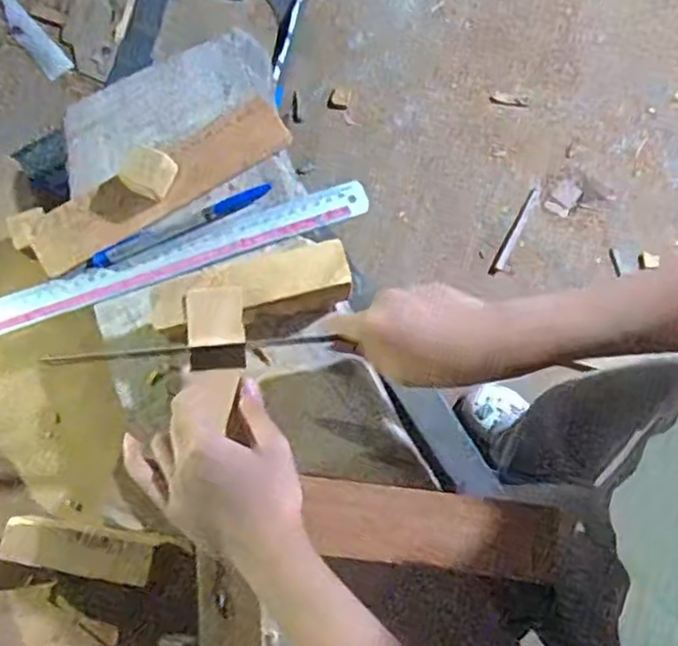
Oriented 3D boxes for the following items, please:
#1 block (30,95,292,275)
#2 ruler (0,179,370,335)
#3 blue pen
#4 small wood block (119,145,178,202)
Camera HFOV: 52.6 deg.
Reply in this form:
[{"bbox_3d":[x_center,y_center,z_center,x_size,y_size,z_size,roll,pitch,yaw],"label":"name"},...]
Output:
[{"bbox_3d":[-0.140,-0.111,0.535,0.213,0.015,0.048,-31,79,-9],"label":"block"},{"bbox_3d":[-0.134,-0.047,0.526,0.320,0.009,0.034,-20,83,-2],"label":"ruler"},{"bbox_3d":[-0.121,-0.075,0.526,0.145,0.007,0.015,-22,78,-7],"label":"blue pen"},{"bbox_3d":[-0.142,-0.113,0.515,0.034,0.032,0.030,22,77,4],"label":"small wood block"}]

